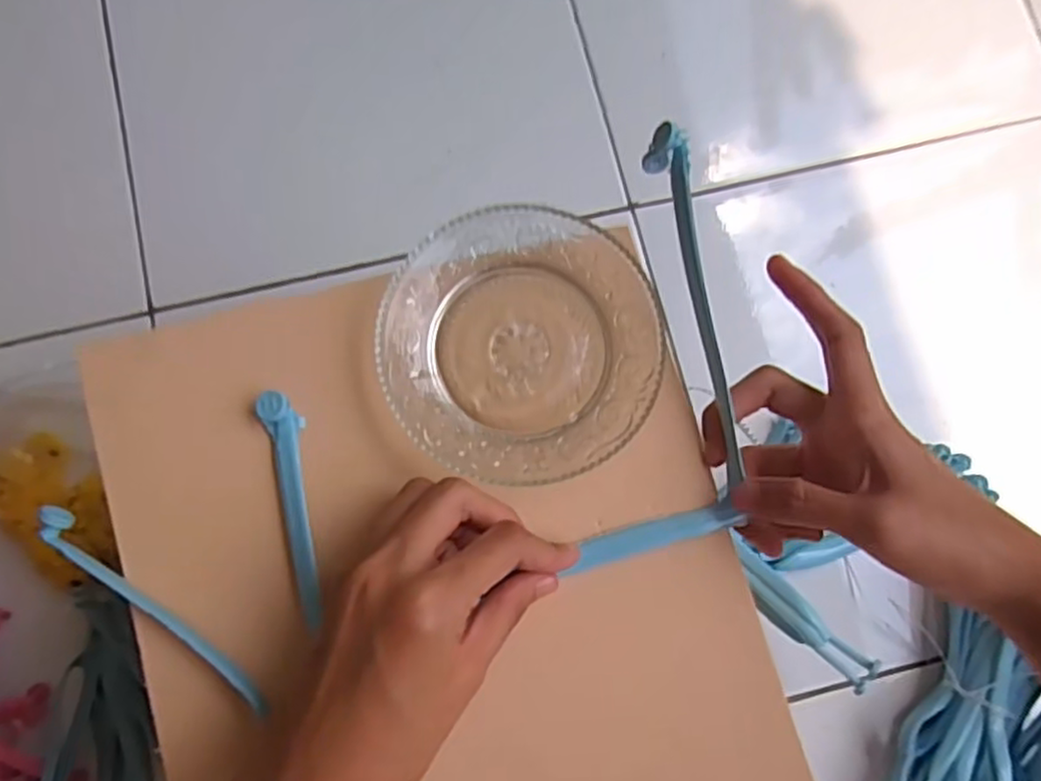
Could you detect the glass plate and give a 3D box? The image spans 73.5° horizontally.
[{"bbox_3d":[0.001,-0.020,0.292,0.110,0.017,0.114,0,80,-1],"label":"glass plate"}]

